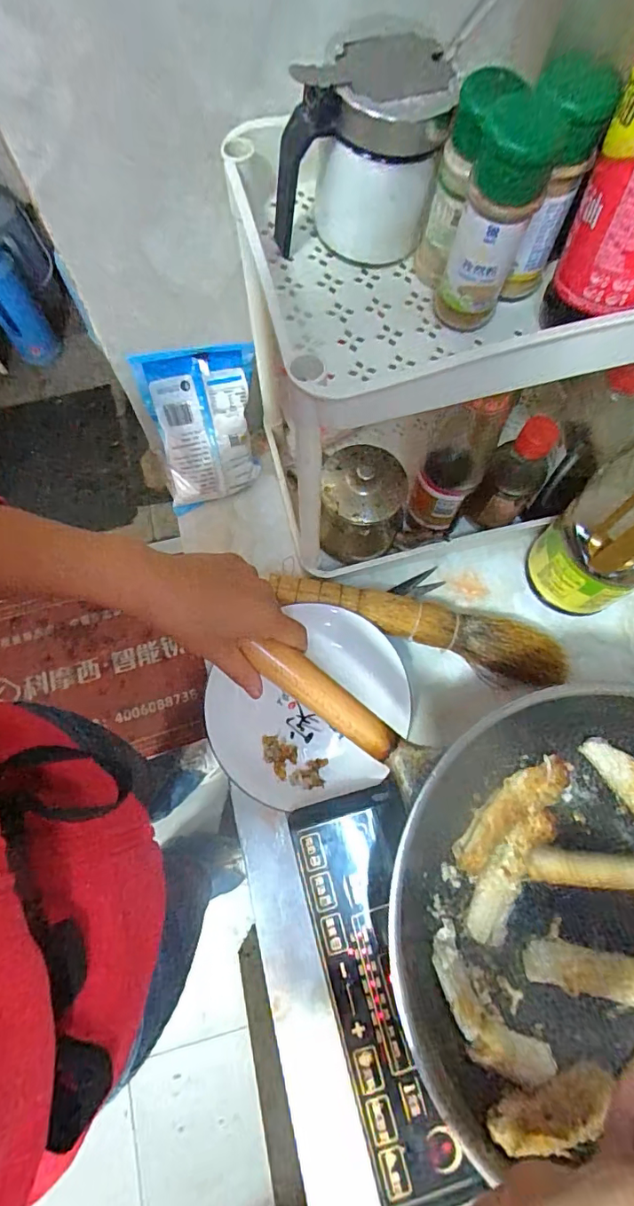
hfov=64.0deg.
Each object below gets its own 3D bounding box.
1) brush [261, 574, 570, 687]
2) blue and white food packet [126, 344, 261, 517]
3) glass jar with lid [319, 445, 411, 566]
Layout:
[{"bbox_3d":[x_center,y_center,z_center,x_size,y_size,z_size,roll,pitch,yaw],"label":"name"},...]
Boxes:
[{"bbox_3d":[0.098,0.022,0.519,0.300,0.048,0.057,19,72,5],"label":"brush"},{"bbox_3d":[-0.117,-0.183,0.543,0.110,0.161,0.030,-16,35,-11],"label":"blue and white food packet"},{"bbox_3d":[0.041,-0.096,0.499,0.078,0.090,0.080,0,71,-1],"label":"glass jar with lid"}]

